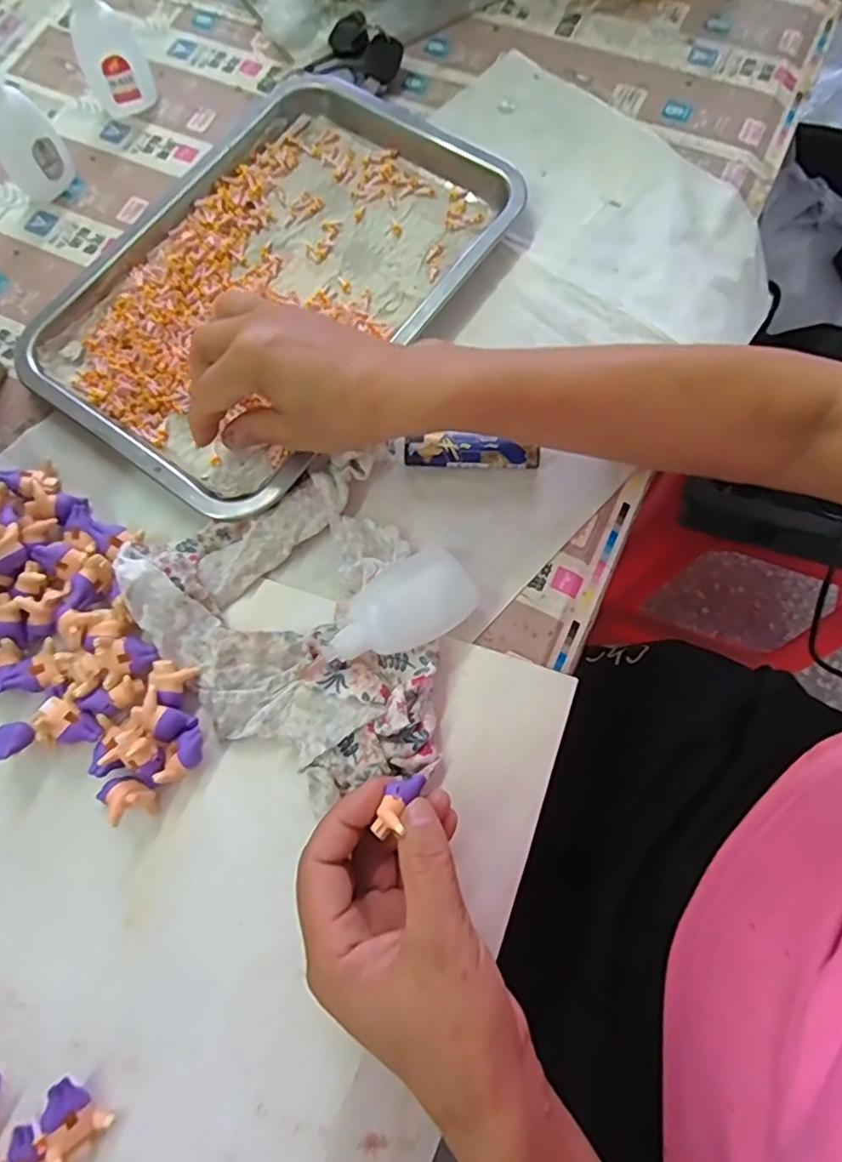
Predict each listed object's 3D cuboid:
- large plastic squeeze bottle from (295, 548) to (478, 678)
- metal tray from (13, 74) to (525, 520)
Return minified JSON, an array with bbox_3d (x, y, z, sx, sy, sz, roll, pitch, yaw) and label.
[{"bbox_3d":[-0.016,0.022,0.331,0.095,0.030,0.043,-36,76,-11],"label":"large plastic squeeze bottle"},{"bbox_3d":[-0.101,-0.206,0.415,0.226,0.030,0.311,36,77,9],"label":"metal tray"}]

